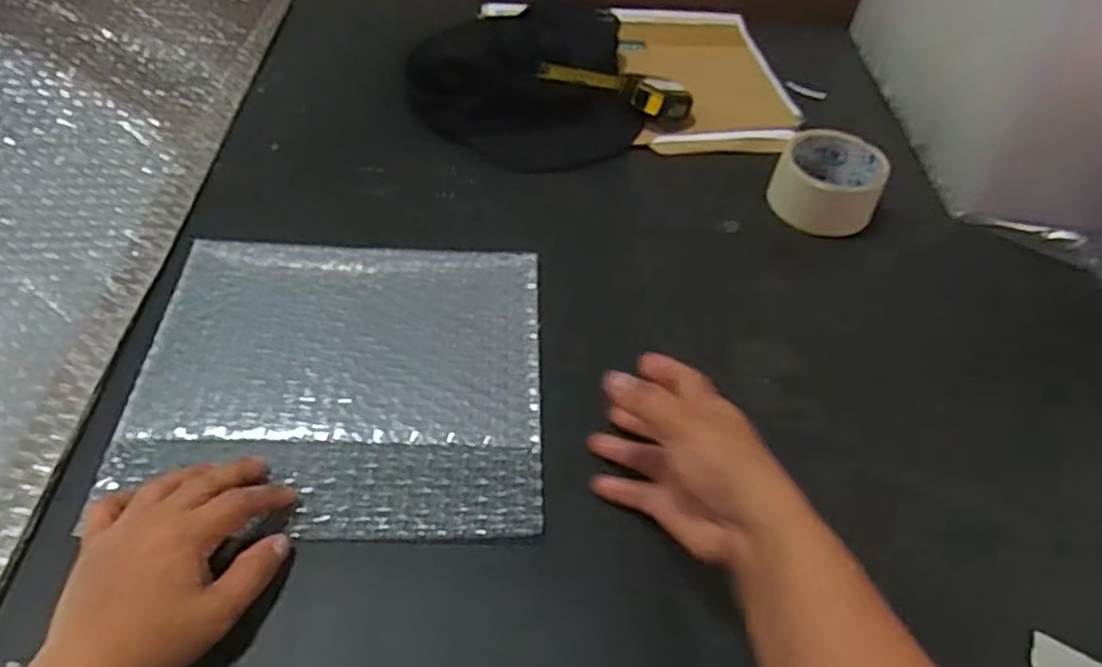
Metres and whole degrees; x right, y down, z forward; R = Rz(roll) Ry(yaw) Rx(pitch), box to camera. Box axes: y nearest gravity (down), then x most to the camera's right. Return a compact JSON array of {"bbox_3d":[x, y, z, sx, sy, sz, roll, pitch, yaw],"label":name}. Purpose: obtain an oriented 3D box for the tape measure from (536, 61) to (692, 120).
[{"bbox_3d":[0.060,-0.228,0.689,0.149,0.028,0.049,10,46,-15],"label":"tape measure"}]

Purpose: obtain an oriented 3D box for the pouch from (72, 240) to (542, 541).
[{"bbox_3d":[-0.133,0.023,0.489,0.249,0.014,0.232,2,47,-4],"label":"pouch"}]

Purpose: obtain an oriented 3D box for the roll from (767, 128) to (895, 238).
[{"bbox_3d":[0.236,-0.130,0.643,0.086,0.051,0.090,3,47,-3],"label":"roll"}]

